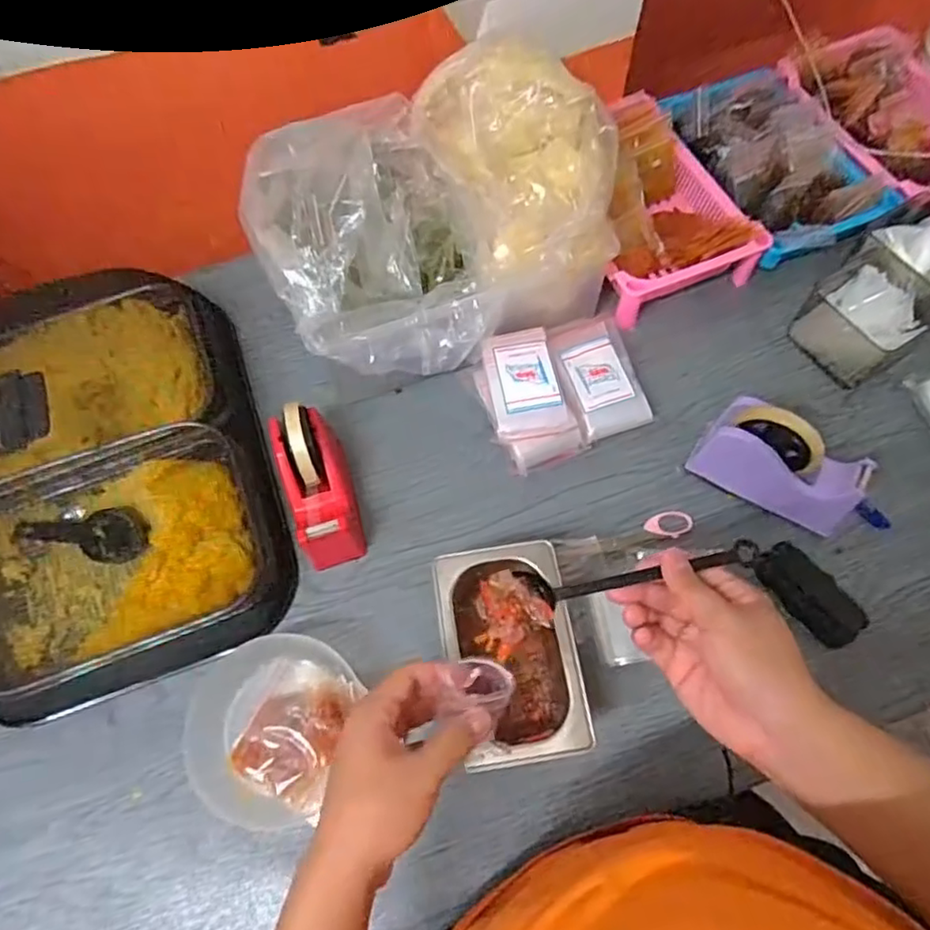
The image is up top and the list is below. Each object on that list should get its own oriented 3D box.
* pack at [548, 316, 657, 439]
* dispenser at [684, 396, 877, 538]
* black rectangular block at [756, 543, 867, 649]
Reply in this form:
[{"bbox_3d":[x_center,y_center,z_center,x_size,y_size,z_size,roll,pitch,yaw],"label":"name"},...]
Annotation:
[{"bbox_3d":[0.153,-0.100,0.721,0.081,0.019,0.137,-15,66,-6],"label":"pack"},{"bbox_3d":[0.322,0.000,0.642,0.149,0.097,0.067,32,70,15],"label":"dispenser"},{"bbox_3d":[0.349,0.130,0.641,0.045,0.029,0.108,-35,69,-14],"label":"black rectangular block"}]

